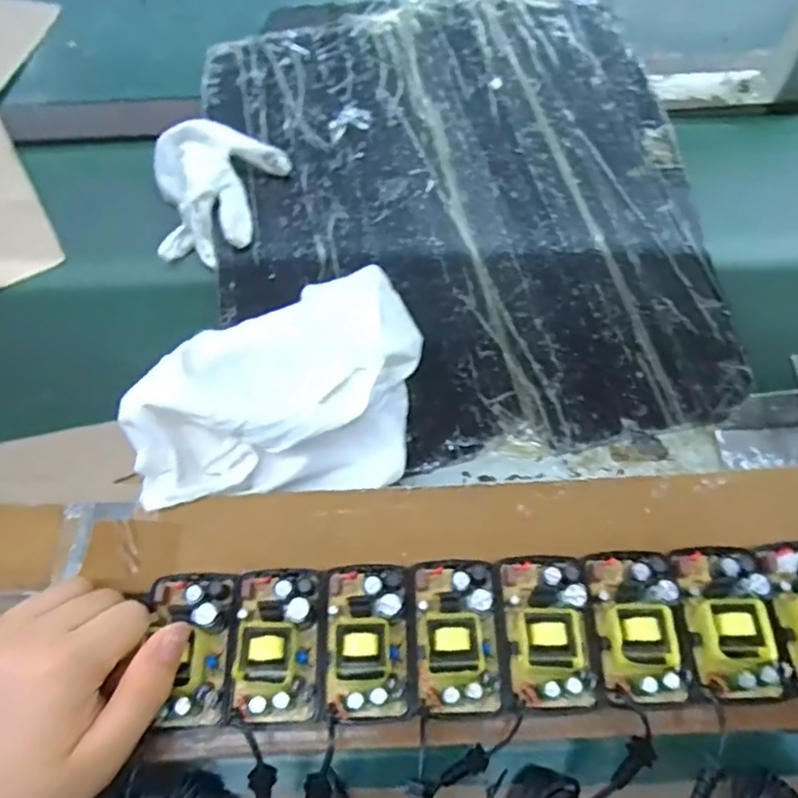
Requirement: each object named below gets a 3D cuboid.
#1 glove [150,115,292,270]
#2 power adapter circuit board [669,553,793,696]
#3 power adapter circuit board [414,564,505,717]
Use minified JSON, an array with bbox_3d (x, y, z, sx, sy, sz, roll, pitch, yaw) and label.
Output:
[{"bbox_3d":[-0.159,-0.171,0.501,0.112,0.027,0.126,16,65,11],"label":"glove"},{"bbox_3d":[0.155,0.103,0.290,0.041,0.025,0.065,-1,62,2],"label":"power adapter circuit board"},{"bbox_3d":[0.028,0.109,0.289,0.037,0.019,0.066,-2,62,1],"label":"power adapter circuit board"}]

